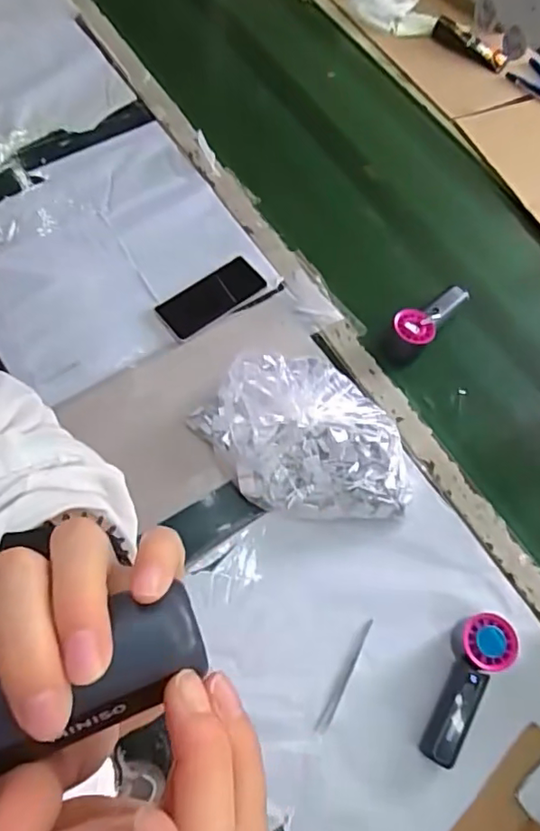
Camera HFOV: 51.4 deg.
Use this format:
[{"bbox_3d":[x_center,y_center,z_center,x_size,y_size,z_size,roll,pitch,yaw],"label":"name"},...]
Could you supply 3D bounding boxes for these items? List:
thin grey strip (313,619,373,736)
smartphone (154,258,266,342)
[{"bbox_3d":[0.085,0.289,0.623,0.015,0.005,0.129,29,66,10],"label":"thin grey strip"},{"bbox_3d":[-0.083,-0.171,0.809,0.152,0.006,0.068,-35,72,-18],"label":"smartphone"}]

